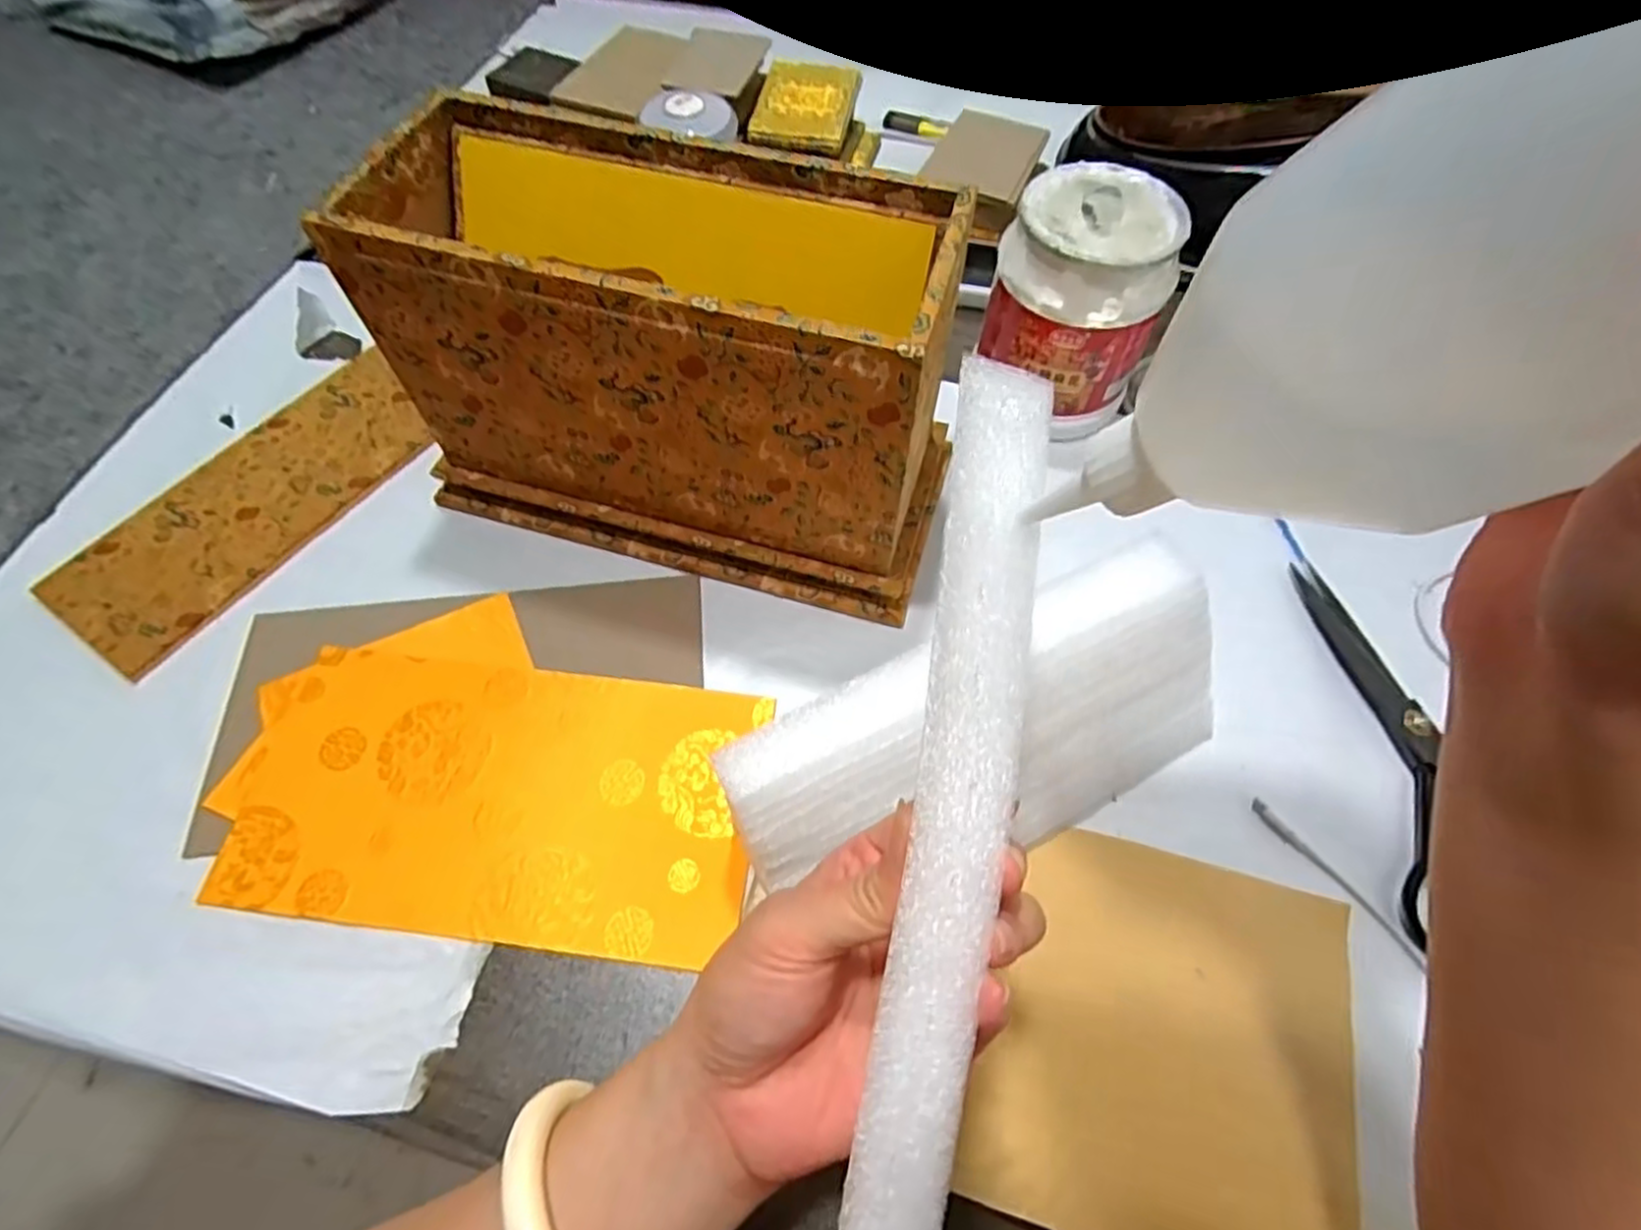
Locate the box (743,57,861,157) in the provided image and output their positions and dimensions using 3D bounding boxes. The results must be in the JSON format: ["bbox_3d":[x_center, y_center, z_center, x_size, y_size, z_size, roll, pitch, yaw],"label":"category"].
[{"bbox_3d":[-0.014,-0.449,0.660,0.084,0.022,0.114,10,60,5],"label":"box"}]

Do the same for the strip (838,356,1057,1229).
[{"bbox_3d":[0.037,0.050,0.199,0.029,0.010,0.261,10,76,5],"label":"strip"}]

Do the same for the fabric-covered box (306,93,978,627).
[{"bbox_3d":[-0.086,-0.139,0.435,0.290,0.198,0.135,15,61,8],"label":"fabric-covered box"}]

